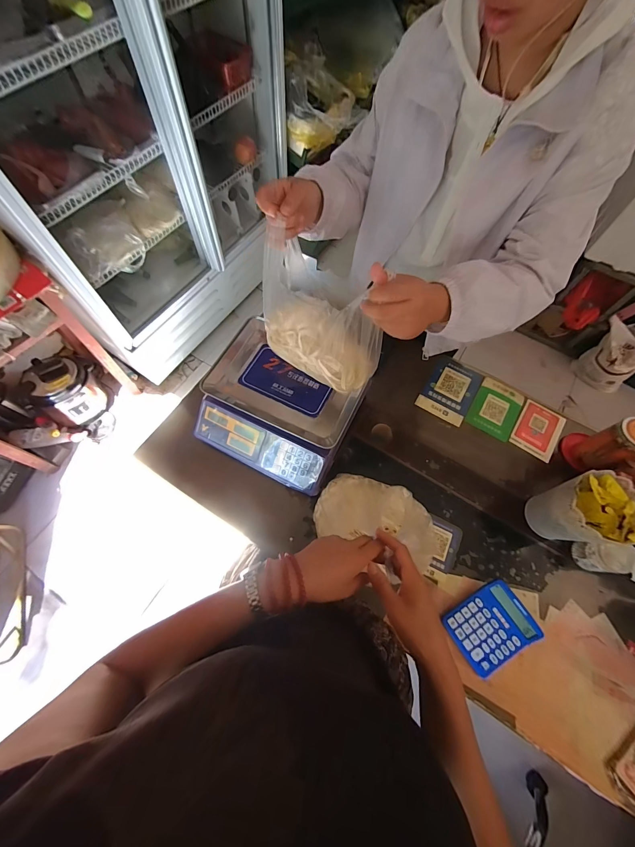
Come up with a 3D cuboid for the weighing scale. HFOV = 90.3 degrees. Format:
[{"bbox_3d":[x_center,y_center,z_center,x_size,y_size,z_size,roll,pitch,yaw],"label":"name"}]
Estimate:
[{"bbox_3d":[-0.083,-0.045,0.727,0.331,0.106,0.300,26,68,9],"label":"weighing scale"}]

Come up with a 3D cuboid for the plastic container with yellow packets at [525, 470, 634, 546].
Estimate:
[{"bbox_3d":[0.522,0.178,0.636,0.128,0.177,0.124,-3,67,-3],"label":"plastic container with yellow packets"}]

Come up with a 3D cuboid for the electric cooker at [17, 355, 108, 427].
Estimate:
[{"bbox_3d":[-1.165,-0.164,1.458,0.258,0.286,0.291,29,69,11],"label":"electric cooker"}]

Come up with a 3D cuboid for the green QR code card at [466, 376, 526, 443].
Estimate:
[{"bbox_3d":[0.464,-0.038,0.822,0.111,0.009,0.157,28,71,14],"label":"green QR code card"}]

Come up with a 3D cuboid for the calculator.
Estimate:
[{"bbox_3d":[0.337,0.394,0.612,0.146,0.043,0.122,-33,71,-14],"label":"calculator"}]

